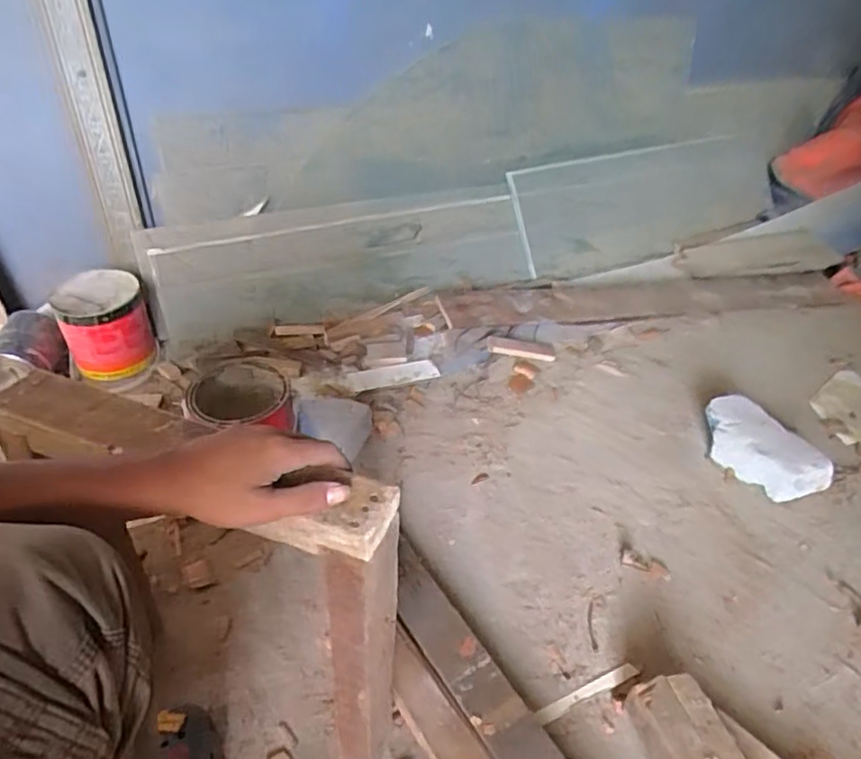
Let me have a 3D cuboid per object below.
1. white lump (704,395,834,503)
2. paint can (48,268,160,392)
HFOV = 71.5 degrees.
[{"bbox_3d":[0.575,0.121,1.051,0.106,0.085,0.221,-22,45,-28],"label":"white lump"},{"bbox_3d":[-0.619,-0.096,1.150,0.145,0.182,0.144,-19,43,-24],"label":"paint can"}]

